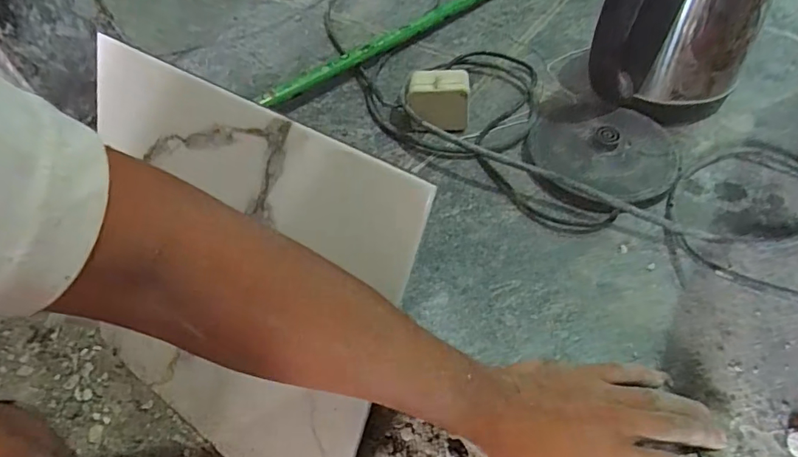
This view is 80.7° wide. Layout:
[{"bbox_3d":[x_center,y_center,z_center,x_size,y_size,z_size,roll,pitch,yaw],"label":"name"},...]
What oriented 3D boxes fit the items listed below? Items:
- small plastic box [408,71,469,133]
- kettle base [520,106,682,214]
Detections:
[{"bbox_3d":[0.045,-0.143,0.525,0.064,0.058,0.034,3,52,5],"label":"small plastic box"},{"bbox_3d":[0.211,-0.083,0.489,0.147,0.033,0.152,-1,52,2],"label":"kettle base"}]

